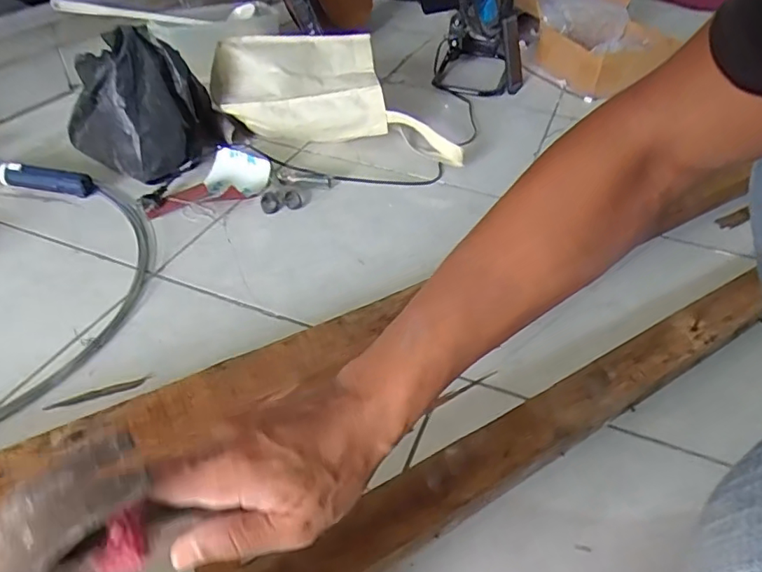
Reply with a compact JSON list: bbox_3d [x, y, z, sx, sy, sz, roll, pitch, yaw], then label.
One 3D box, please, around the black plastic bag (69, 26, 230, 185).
[{"bbox_3d":[-0.387,-0.275,0.853,0.241,0.198,0.129,-6,41,-11],"label":"black plastic bag"}]

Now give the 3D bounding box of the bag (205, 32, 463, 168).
[{"bbox_3d":[-0.077,-0.337,0.984,0.453,0.163,0.174,6,41,5],"label":"bag"}]

